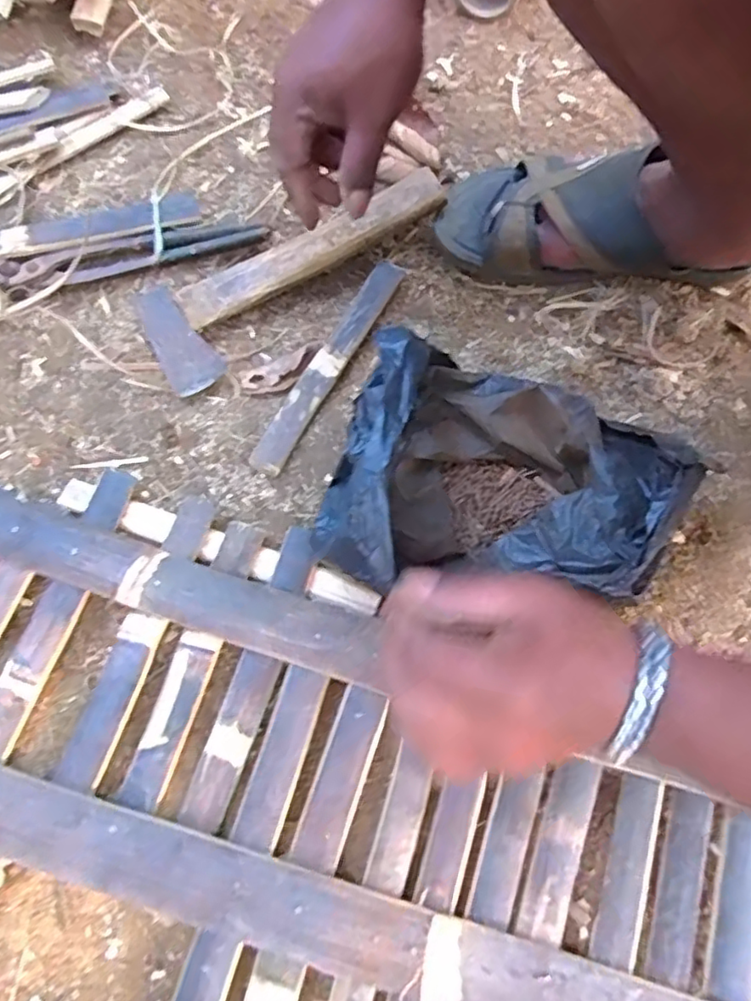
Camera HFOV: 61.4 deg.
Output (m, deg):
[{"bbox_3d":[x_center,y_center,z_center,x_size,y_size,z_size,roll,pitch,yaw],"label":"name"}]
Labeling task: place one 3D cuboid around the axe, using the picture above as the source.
[{"bbox_3d":[-0.074,-0.200,0.521,0.275,0.034,0.095,-40,77,-13],"label":"axe"}]

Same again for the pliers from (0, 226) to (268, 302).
[{"bbox_3d":[-0.199,-0.203,0.515,0.210,0.011,0.033,-17,73,-8],"label":"pliers"}]

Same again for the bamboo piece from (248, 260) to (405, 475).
[{"bbox_3d":[-0.037,-0.111,0.504,0.027,0.009,0.210,28,72,5],"label":"bamboo piece"}]

